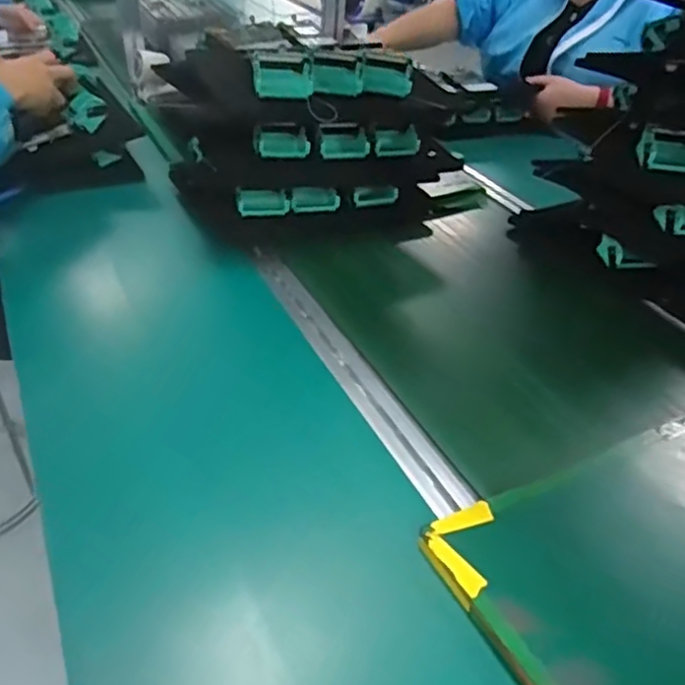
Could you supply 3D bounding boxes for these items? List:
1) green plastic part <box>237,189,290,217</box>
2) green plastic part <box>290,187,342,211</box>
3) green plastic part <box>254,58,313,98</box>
[{"bbox_3d":[-0.111,-0.195,0.902,0.071,0.035,0.014,-1,8,-13],"label":"green plastic part"},{"bbox_3d":[-0.038,-0.204,0.916,0.070,0.034,0.008,-4,9,-14],"label":"green plastic part"},{"bbox_3d":[-0.074,-0.330,0.806,0.071,0.033,0.046,-1,38,-6],"label":"green plastic part"}]

